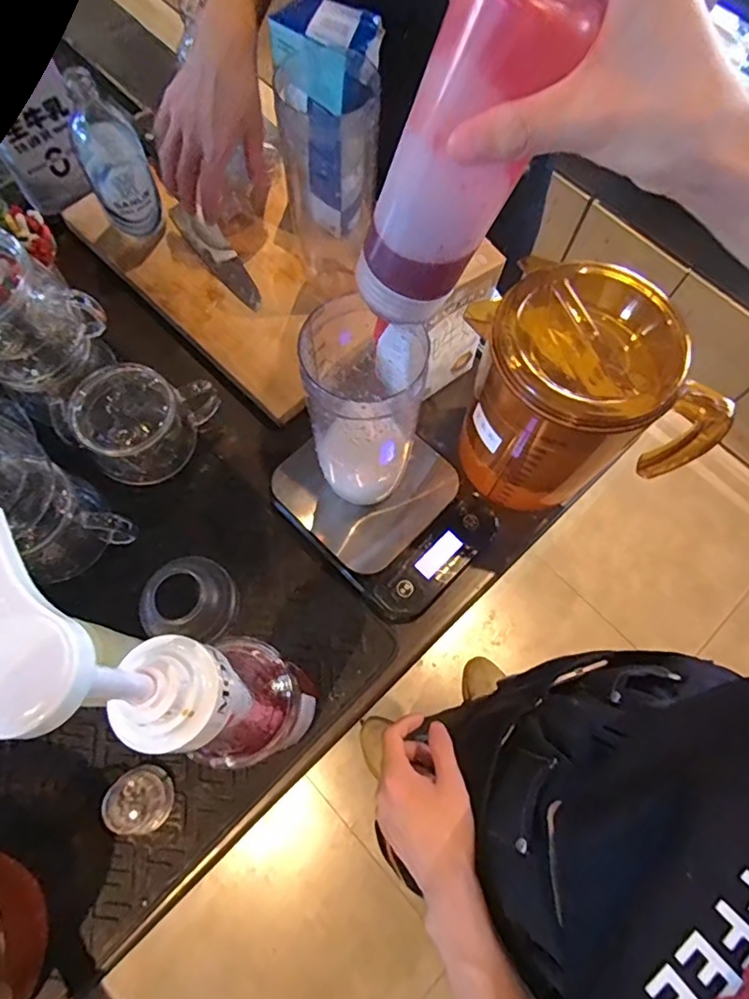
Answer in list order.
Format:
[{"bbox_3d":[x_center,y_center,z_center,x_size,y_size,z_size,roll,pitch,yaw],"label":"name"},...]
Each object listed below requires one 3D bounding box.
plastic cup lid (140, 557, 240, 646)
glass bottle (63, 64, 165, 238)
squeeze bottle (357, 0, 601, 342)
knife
[{"bbox_3d":[-0.171,0.094,0.518,0.078,0.055,0.074,1,70,-2],"label":"plastic cup lid"},{"bbox_3d":[-0.277,-0.356,0.593,0.069,0.156,0.058,-5,70,-4],"label":"glass bottle"},{"bbox_3d":[0.035,-0.151,0.263,0.049,0.157,0.046,-30,72,-33],"label":"squeeze bottle"},{"bbox_3d":[-0.185,-0.289,0.651,0.034,0.013,0.172,-36,75,-14],"label":"knife"}]

